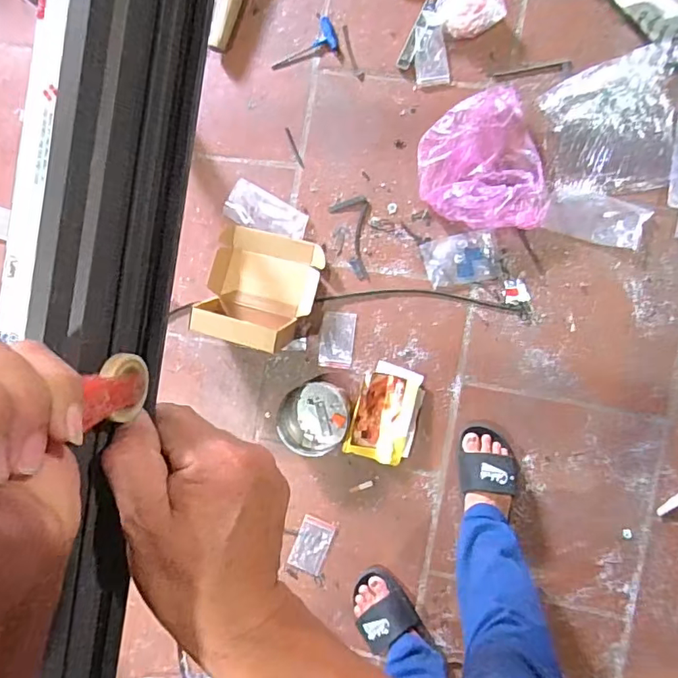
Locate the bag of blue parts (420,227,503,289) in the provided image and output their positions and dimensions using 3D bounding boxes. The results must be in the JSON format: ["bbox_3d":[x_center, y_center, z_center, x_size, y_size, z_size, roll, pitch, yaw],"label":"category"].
[{"bbox_3d":[0.250,-0.163,1.071,0.147,0.022,0.098,-10,88,8],"label":"bag of blue parts"}]

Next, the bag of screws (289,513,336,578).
[{"bbox_3d":[-0.058,0.441,1.127,0.072,0.007,0.115,21,92,8],"label":"bag of screws"}]

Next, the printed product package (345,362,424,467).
[{"bbox_3d":[0.100,0.156,1.094,0.124,0.018,0.197,16,92,8],"label":"printed product package"}]

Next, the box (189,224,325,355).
[{"bbox_3d":[-0.173,-0.108,1.084,0.236,0.106,0.240,16,92,8],"label":"box"}]

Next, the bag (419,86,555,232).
[{"bbox_3d":[0.276,-0.338,1.047,0.224,0.062,0.273,-14,88,8],"label":"bag"}]

